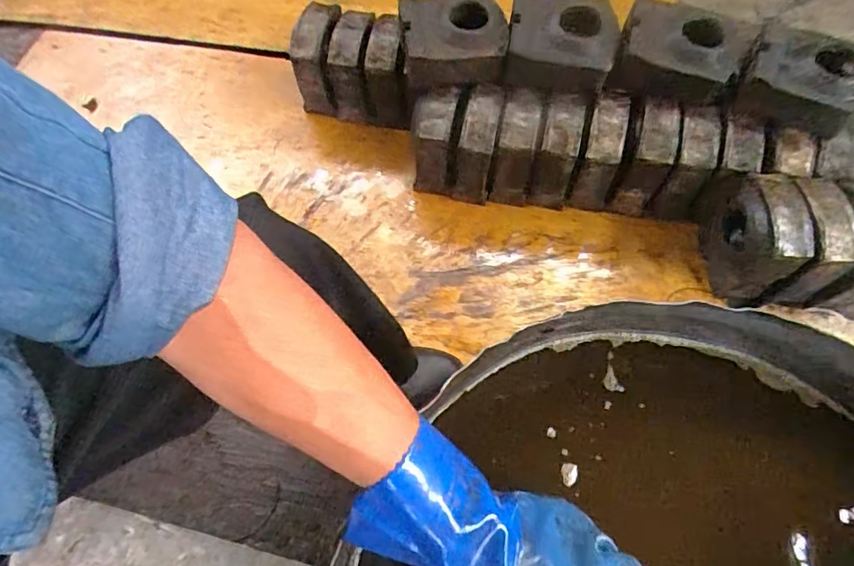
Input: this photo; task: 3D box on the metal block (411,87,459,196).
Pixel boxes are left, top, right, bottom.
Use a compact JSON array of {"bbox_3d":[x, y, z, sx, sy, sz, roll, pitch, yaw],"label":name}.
[{"bbox_3d":[0.014,-0.271,1.014,0.075,0.196,0.114,6,64,5],"label":"metal block"}]

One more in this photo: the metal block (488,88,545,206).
[{"bbox_3d":[0.170,-0.252,1.003,0.073,0.196,0.132,10,65,7],"label":"metal block"}]

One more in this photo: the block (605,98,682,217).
[{"bbox_3d":[0.405,-0.236,0.972,0.072,0.172,0.153,16,65,10],"label":"block"}]

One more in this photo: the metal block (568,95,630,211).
[{"bbox_3d":[0.323,-0.235,0.994,0.071,0.193,0.138,15,64,9],"label":"metal block"}]

